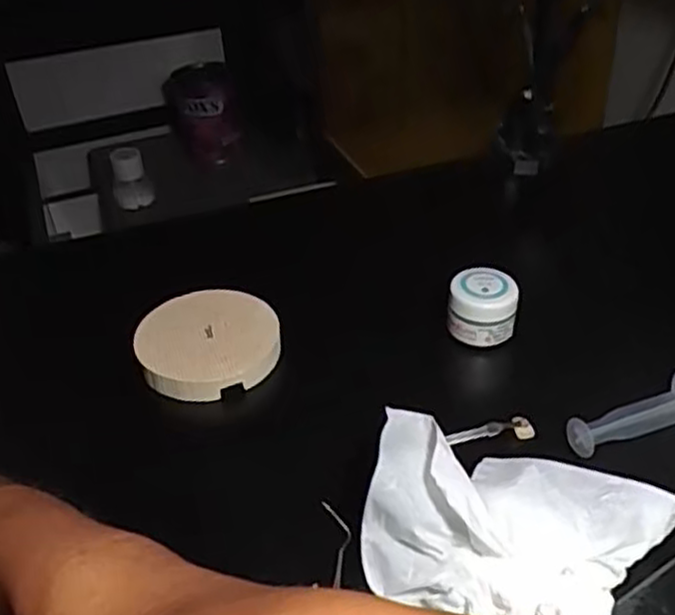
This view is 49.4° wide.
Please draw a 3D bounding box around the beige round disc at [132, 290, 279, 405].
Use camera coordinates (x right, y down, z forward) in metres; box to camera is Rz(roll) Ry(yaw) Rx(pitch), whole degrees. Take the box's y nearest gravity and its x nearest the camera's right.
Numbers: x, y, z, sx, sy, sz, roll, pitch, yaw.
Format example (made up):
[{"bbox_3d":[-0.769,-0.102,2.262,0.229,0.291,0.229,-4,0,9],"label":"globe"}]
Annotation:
[{"bbox_3d":[-0.063,0.016,0.360,0.066,0.014,0.067,-1,40,1],"label":"beige round disc"}]

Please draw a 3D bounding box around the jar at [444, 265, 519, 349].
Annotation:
[{"bbox_3d":[0.071,0.000,0.358,0.031,0.026,0.028,10,40,16],"label":"jar"}]

